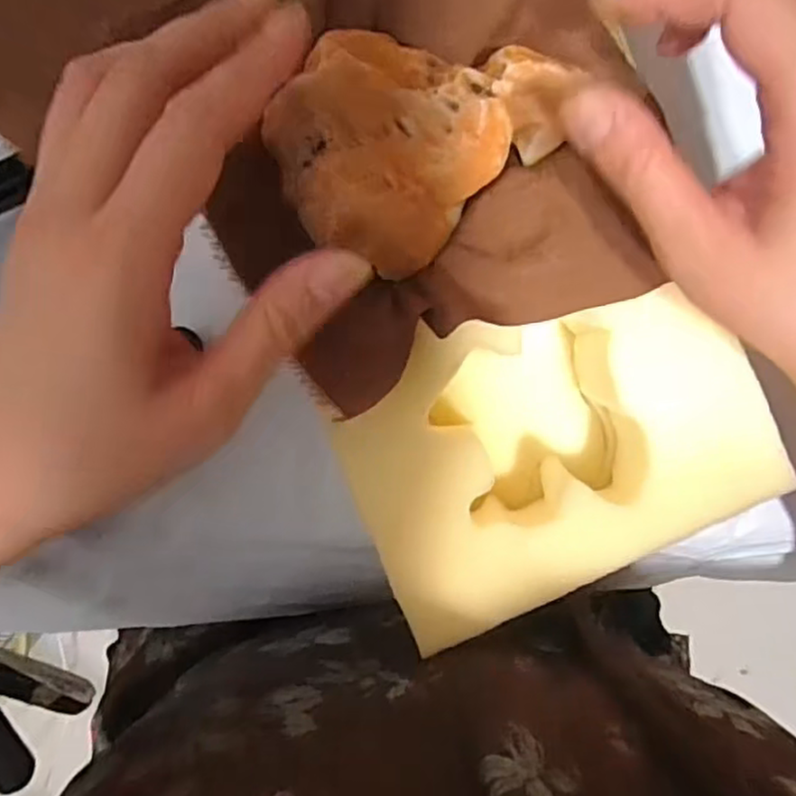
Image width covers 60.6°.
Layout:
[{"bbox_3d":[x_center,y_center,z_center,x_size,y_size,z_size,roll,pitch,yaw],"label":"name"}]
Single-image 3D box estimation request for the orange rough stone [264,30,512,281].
[{"bbox_3d":[-0.004,-0.086,0.236,0.069,0.034,0.073,34,88,-4],"label":"orange rough stone"}]

